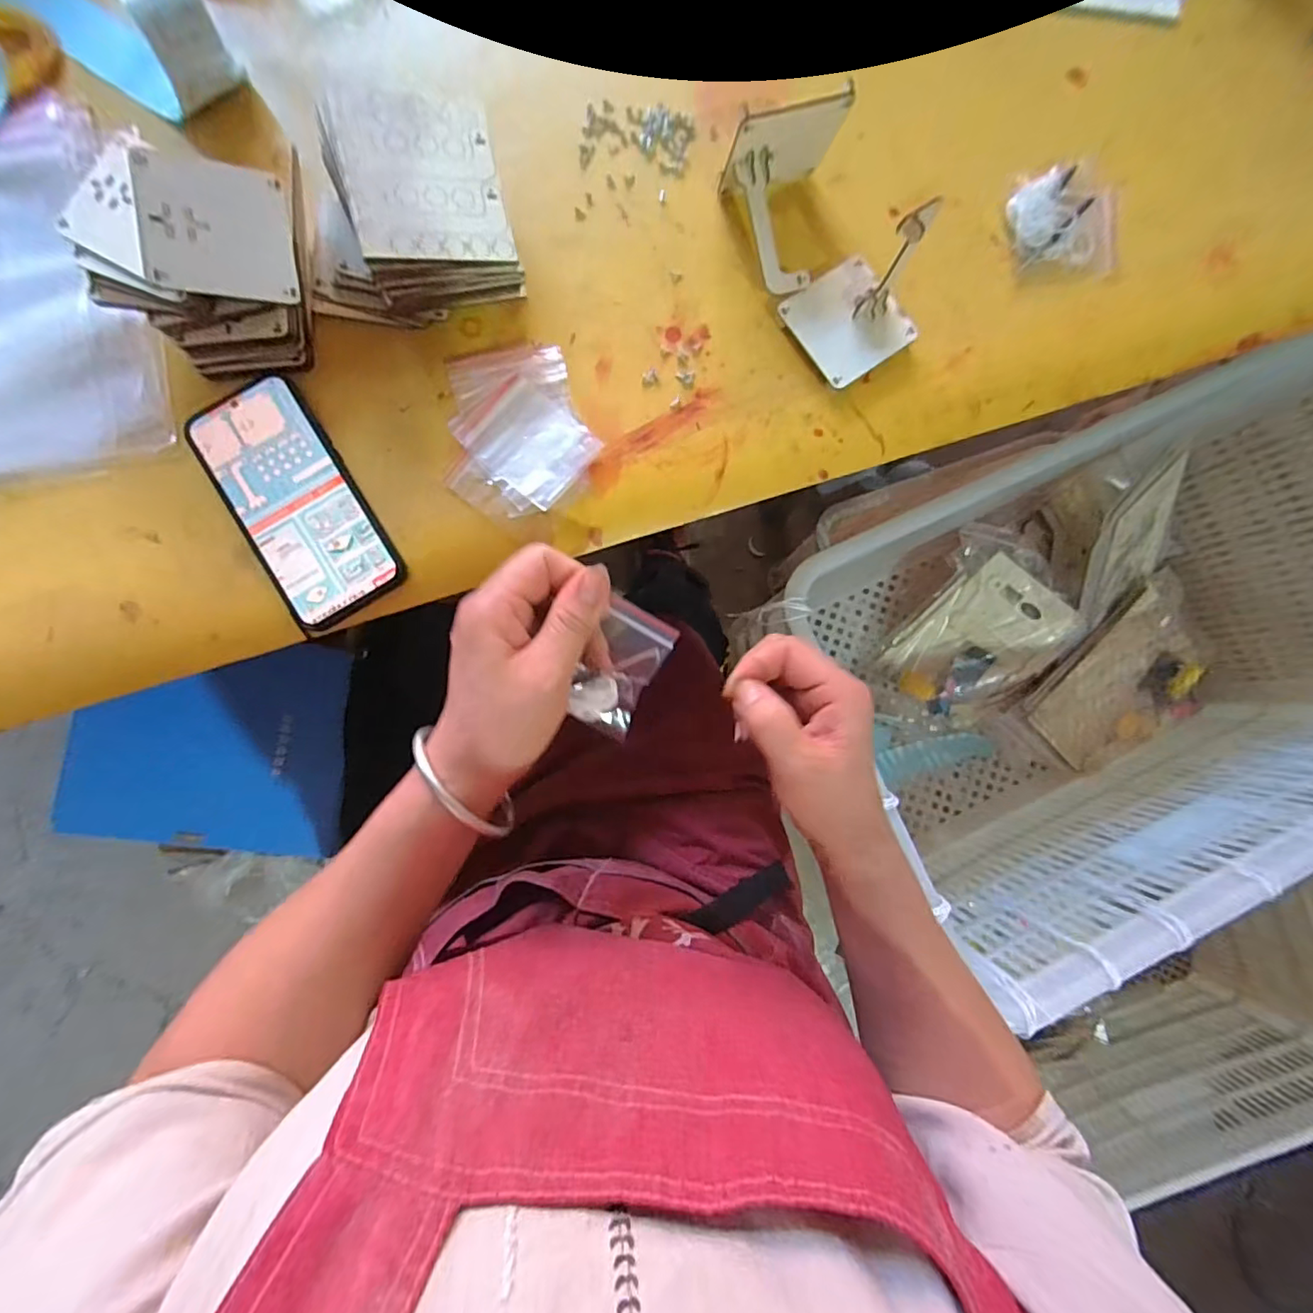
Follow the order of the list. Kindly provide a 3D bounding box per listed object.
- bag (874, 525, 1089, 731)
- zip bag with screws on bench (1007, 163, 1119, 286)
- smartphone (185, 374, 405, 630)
[{"bbox_3d":[0.423,-0.026,0.733,0.181,0.047,0.246,29,108,7],"label":"bag"},{"bbox_3d":[0.297,-0.316,0.409,0.082,0.011,0.081,-9,86,-3],"label":"zip bag with screws on bench"},{"bbox_3d":[-0.238,-0.102,0.370,0.075,0.011,0.160,-32,89,-4],"label":"smartphone"}]

